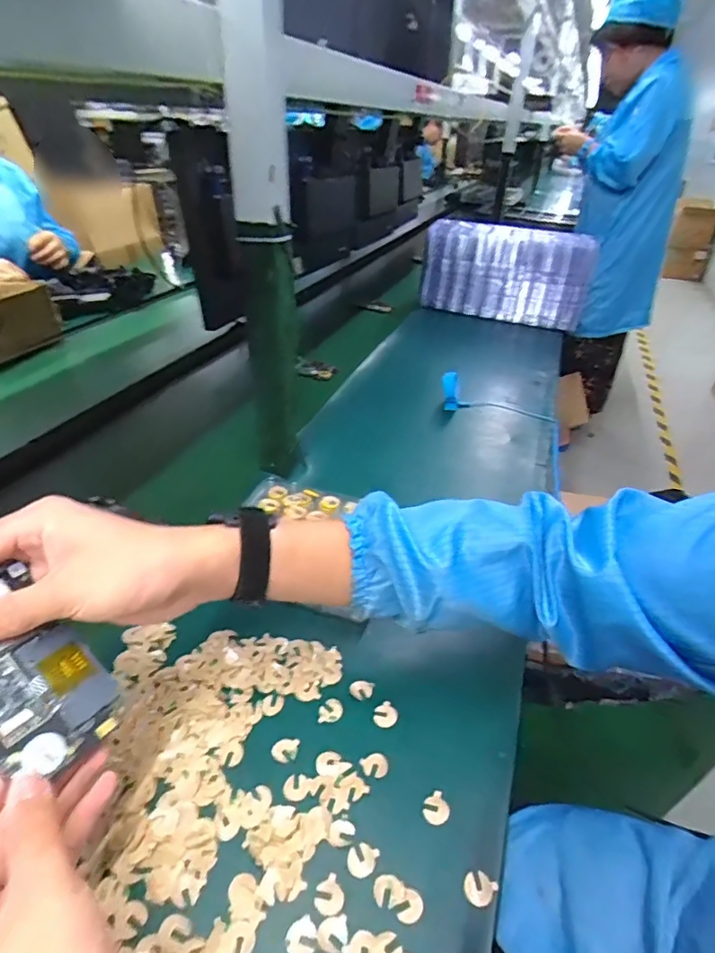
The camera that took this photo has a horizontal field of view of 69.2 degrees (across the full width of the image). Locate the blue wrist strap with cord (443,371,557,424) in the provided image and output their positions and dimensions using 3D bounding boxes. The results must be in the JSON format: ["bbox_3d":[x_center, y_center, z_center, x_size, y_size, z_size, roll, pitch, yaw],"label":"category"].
[{"bbox_3d":[0.234,-0.122,0.880,0.195,0.052,0.052,20,36,2],"label":"blue wrist strap with cord"}]

